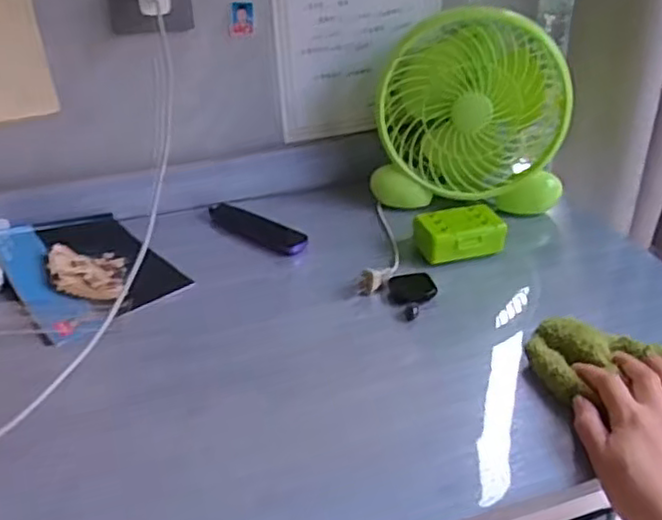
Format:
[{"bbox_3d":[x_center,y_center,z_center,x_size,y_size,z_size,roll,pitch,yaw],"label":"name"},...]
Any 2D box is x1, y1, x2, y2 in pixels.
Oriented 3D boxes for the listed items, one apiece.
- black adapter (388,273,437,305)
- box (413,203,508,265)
[{"bbox_3d":[0.080,0.027,0.660,0.044,0.021,0.029,-1,32,-1],"label":"black adapter"},{"bbox_3d":[0.137,-0.027,0.710,0.086,0.046,0.047,-9,32,-13],"label":"box"}]

